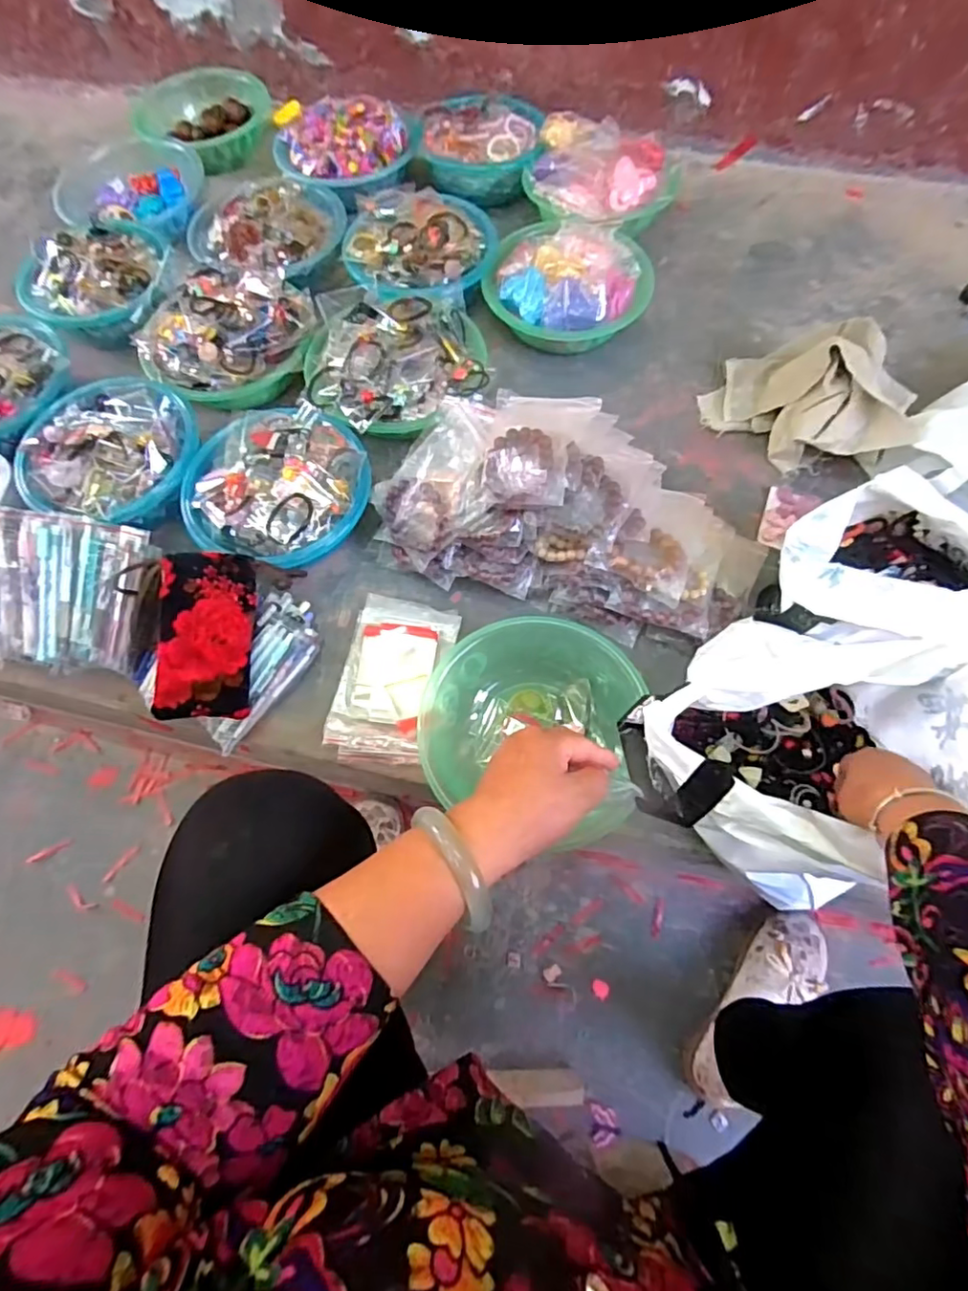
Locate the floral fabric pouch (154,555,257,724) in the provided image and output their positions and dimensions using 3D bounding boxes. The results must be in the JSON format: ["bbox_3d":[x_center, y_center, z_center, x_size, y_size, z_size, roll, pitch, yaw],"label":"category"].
[{"bbox_3d":[-0.294,-0.011,0.617,0.091,0.024,0.171,3,85,-17],"label":"floral fabric pouch"}]

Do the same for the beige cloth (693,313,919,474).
[{"bbox_3d":[0.437,-0.334,0.764,0.245,0.102,0.186,37,72,15],"label":"beige cloth"}]

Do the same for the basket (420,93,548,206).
[{"bbox_3d":[-0.002,-0.835,0.971,0.212,0.067,0.207,0,67,1],"label":"basket"}]

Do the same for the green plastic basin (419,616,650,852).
[{"bbox_3d":[0.050,0.081,0.623,0.219,0.067,0.213,0,67,1],"label":"green plastic basin"}]

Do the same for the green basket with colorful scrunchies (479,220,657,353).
[{"bbox_3d":[0.119,-0.525,0.848,0.215,0.103,0.220,0,67,1],"label":"green basket with colorful scrunchies"}]

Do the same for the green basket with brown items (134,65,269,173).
[{"bbox_3d":[-0.490,-0.936,1.034,0.241,0.067,0.222,0,67,1],"label":"green basket with brown items"}]

